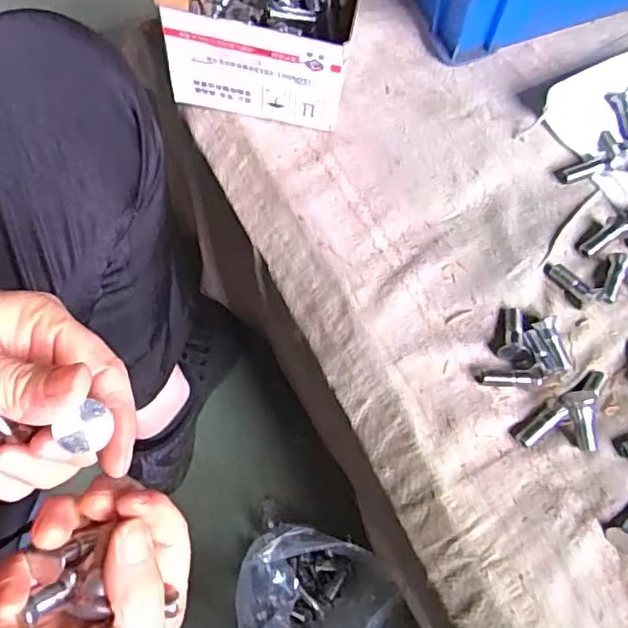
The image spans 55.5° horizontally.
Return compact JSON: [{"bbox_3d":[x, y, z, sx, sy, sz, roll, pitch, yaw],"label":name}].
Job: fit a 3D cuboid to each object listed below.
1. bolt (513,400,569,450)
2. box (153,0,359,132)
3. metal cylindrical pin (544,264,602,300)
[{"bbox_3d":[0.142,0.067,0.373,0.036,0.011,0.015,-32,71,-15],"label":"bolt"},{"bbox_3d":[-0.038,-0.235,0.456,0.142,0.077,0.149,12,64,0],"label":"box"},{"bbox_3d":[0.179,-0.022,0.415,0.011,0.011,0.041,-42,74,-18],"label":"metal cylindrical pin"}]

